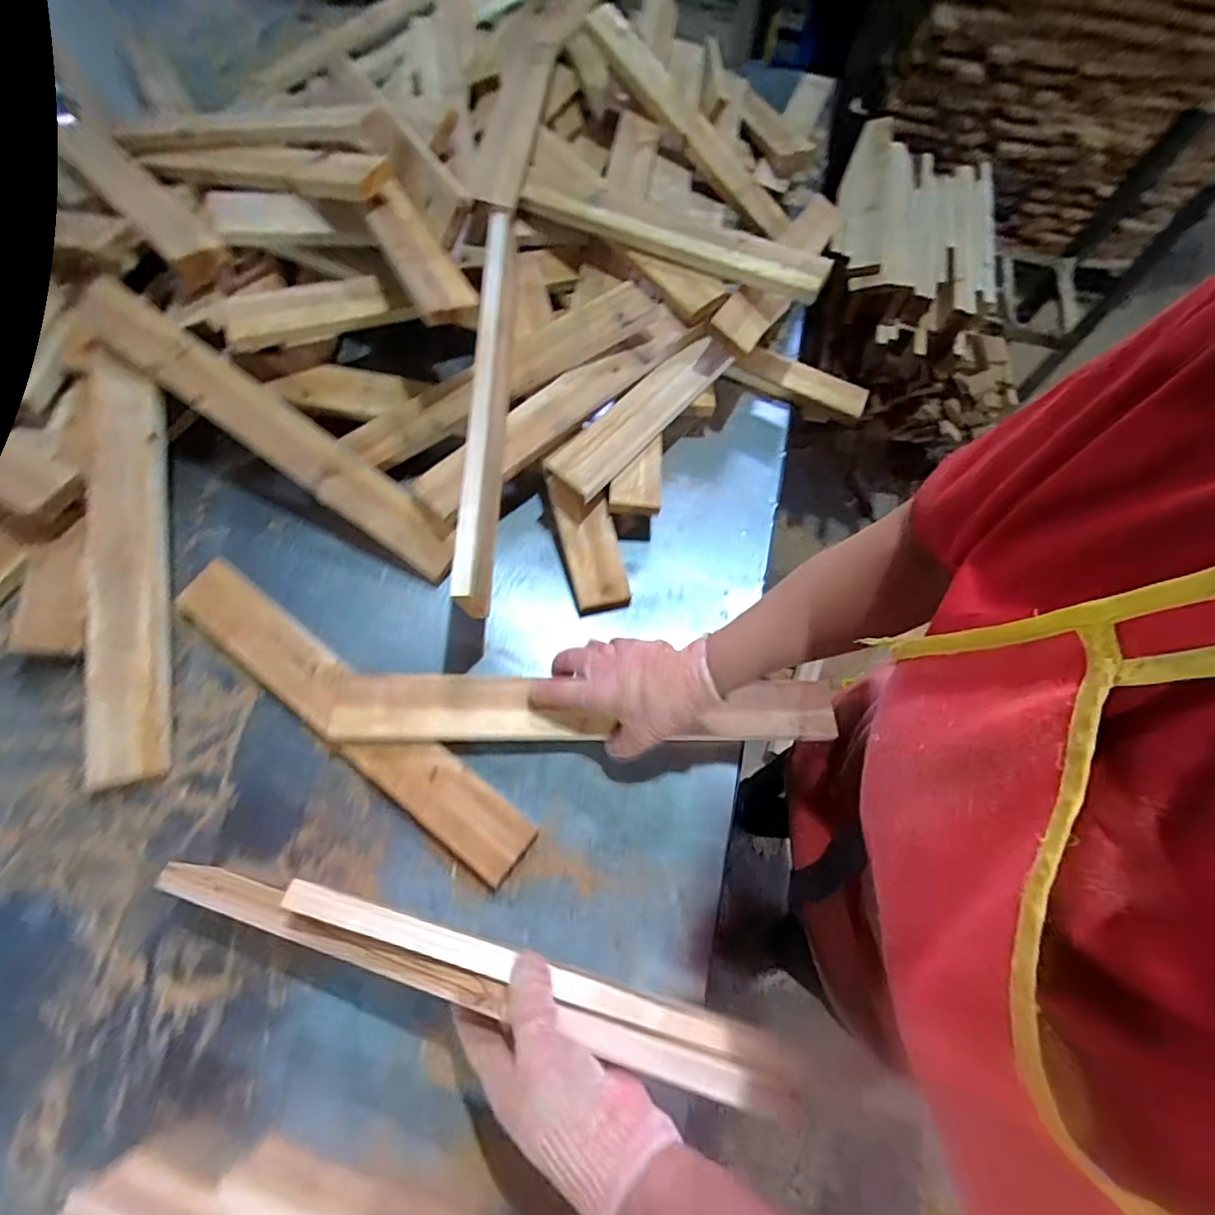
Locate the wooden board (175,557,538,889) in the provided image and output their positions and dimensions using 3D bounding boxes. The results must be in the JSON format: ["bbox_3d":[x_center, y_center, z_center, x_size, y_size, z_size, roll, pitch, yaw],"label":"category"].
[{"bbox_3d":[-0.263,0.100,0.543,0.451,0.024,0.066,35,68,13],"label":"wooden board"}]

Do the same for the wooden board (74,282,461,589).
[{"bbox_3d":[-0.383,-0.208,0.613,0.513,0.032,0.071,35,77,2],"label":"wooden board"}]

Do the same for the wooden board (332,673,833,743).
[{"bbox_3d":[-0.014,0.101,0.548,0.500,0.029,0.068,2,64,-5],"label":"wooden board"}]

